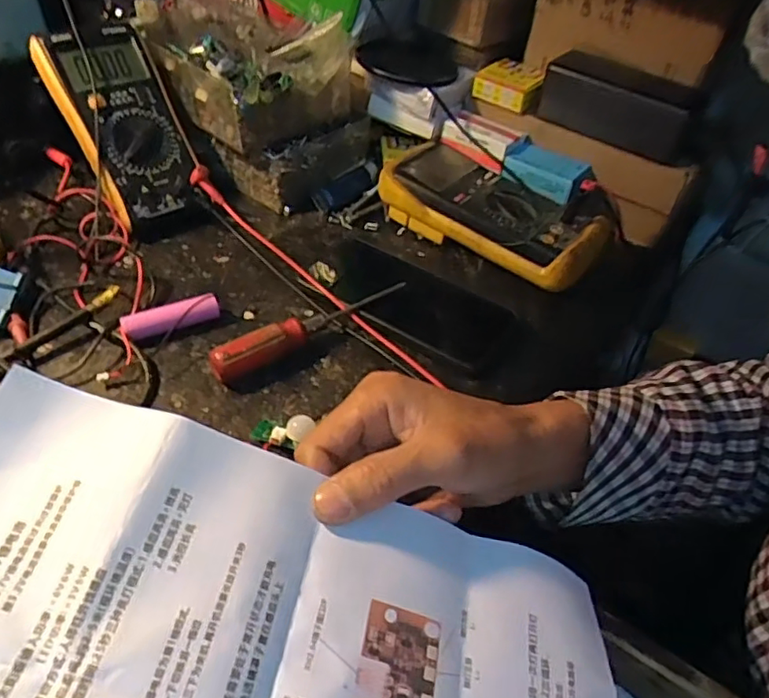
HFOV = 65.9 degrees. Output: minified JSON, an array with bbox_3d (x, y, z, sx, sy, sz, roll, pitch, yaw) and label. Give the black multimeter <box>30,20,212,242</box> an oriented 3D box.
[{"bbox_3d":[-0.212,-0.182,0.496,0.088,0.027,0.177,-26,94,-29],"label":"black multimeter"}]

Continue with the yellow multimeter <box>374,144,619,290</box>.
[{"bbox_3d":[0.094,-0.123,0.518,0.189,0.047,0.093,29,49,22],"label":"yellow multimeter"}]

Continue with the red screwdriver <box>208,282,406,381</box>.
[{"bbox_3d":[-0.048,-0.014,0.418,0.152,0.025,0.021,-26,53,-29],"label":"red screwdriver"}]

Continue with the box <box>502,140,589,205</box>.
[{"bbox_3d":[0.148,-0.165,0.541,0.068,0.020,0.049,36,52,27],"label":"box"}]

